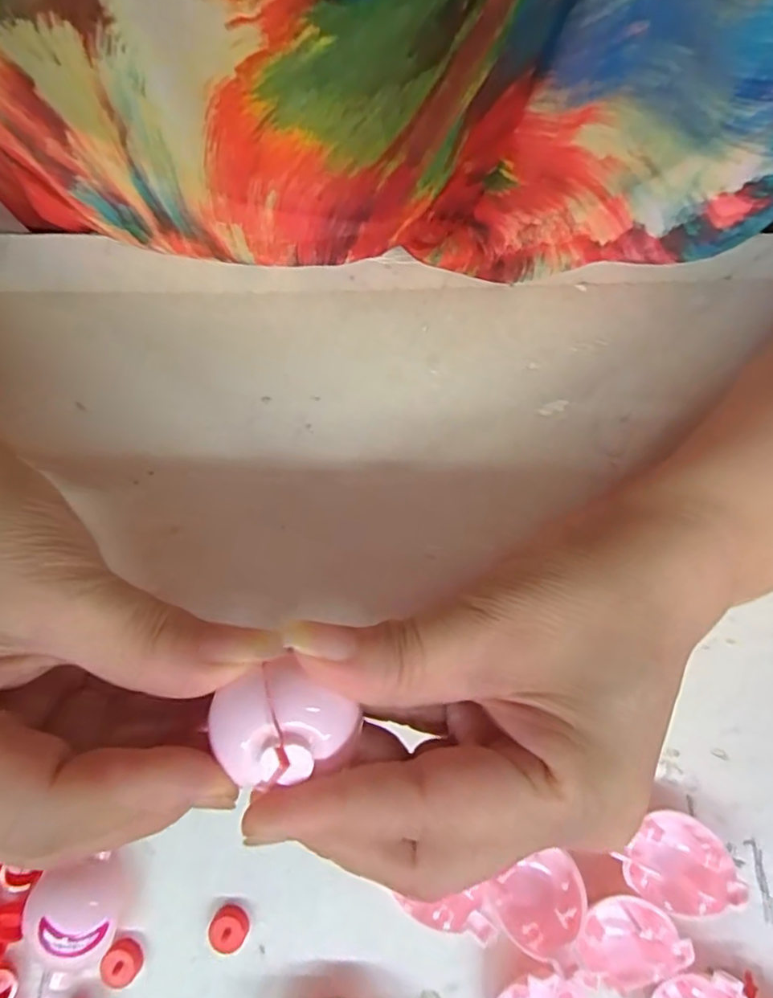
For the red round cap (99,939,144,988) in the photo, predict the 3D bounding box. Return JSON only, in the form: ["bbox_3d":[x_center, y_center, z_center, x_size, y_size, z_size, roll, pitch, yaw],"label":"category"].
[{"bbox_3d":[-0.086,0.150,0.189,0.012,0.007,0.012,0,80,1],"label":"red round cap"}]

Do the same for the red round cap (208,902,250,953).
[{"bbox_3d":[-0.052,0.141,0.191,0.013,0.005,0.012,0,80,1],"label":"red round cap"}]

